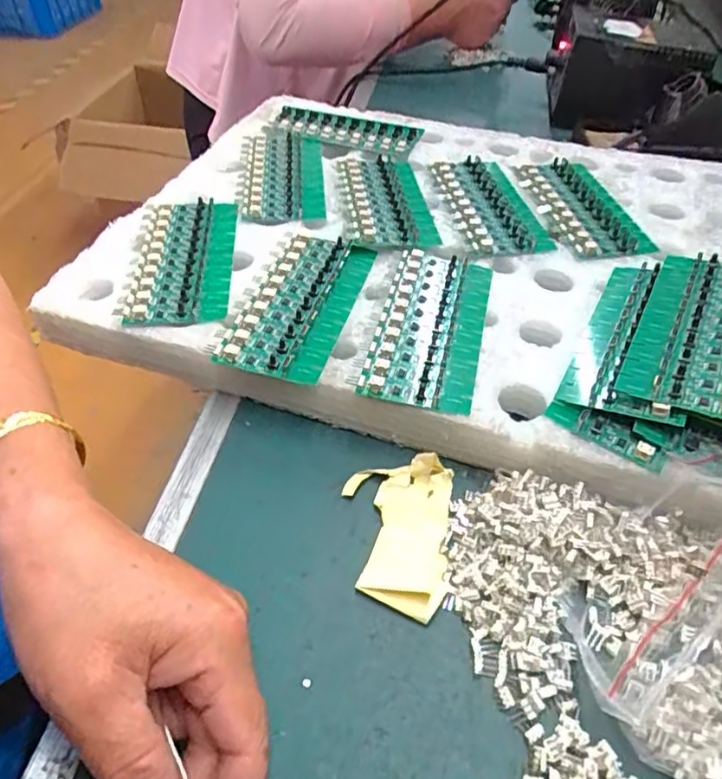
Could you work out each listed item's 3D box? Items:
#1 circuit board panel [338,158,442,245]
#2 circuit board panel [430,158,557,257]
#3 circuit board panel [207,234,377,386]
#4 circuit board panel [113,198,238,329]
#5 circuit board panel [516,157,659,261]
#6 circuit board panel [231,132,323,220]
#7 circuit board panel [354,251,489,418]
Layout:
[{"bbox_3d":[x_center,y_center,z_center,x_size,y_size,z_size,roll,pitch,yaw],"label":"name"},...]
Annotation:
[{"bbox_3d":[0.018,-0.149,0.475,0.061,0.010,0.134,-4,45,-5],"label":"circuit board panel"},{"bbox_3d":[0.098,-0.146,0.478,0.061,0.010,0.131,-6,45,-6],"label":"circuit board panel"},{"bbox_3d":[-0.040,-0.058,0.386,0.066,0.005,0.132,10,46,11],"label":"circuit board panel"},{"bbox_3d":[-0.121,-0.089,0.417,0.065,0.011,0.138,-4,45,-3],"label":"circuit board panel"},{"bbox_3d":[0.169,-0.141,0.476,0.064,0.010,0.133,-6,45,-6],"label":"circuit board panel"},{"bbox_3d":[-0.066,-0.175,0.505,0.067,0.012,0.139,-3,45,-3],"label":"circuit board panel"},{"bbox_3d":[0.043,-0.040,0.374,0.061,0.011,0.133,10,46,10],"label":"circuit board panel"}]

